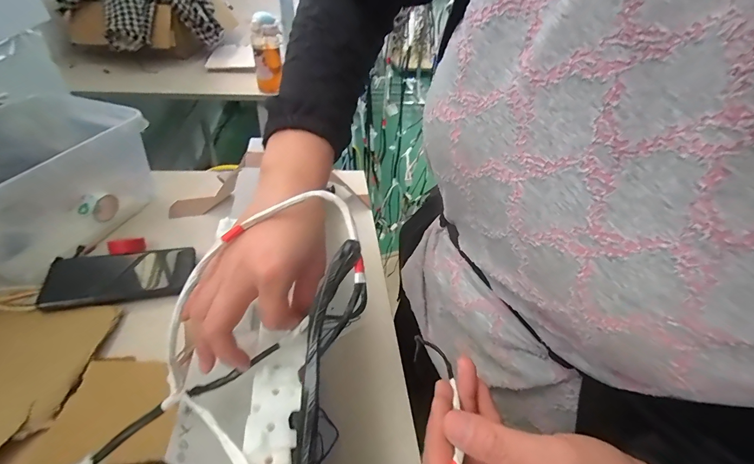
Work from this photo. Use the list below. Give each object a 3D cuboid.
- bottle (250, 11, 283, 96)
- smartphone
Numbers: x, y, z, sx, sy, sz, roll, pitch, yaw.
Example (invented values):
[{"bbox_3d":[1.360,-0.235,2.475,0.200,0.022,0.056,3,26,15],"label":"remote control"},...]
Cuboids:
[{"bbox_3d":[-0.317,-0.509,1.027,0.078,0.209,0.079,-8,42,-14],"label":"bottle"},{"bbox_3d":[-0.335,0.056,0.461,0.168,0.012,0.085,-4,41,-9],"label":"smartphone"}]

